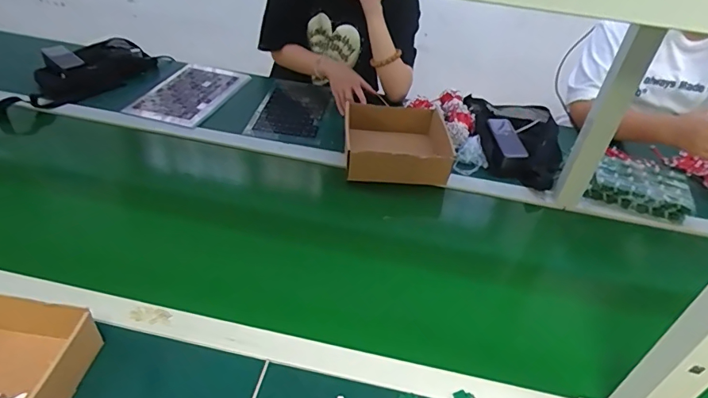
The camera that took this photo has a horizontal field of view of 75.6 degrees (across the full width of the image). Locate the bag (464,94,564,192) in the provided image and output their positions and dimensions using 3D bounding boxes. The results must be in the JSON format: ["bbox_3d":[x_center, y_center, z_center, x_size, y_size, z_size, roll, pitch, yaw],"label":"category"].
[{"bbox_3d":[0.352,-0.131,1.002,0.197,0.073,0.275,7,39,1],"label":"bag"}]

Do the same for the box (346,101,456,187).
[{"bbox_3d":[0.086,-0.118,0.955,0.208,0.078,0.208,2,40,-5],"label":"box"}]

